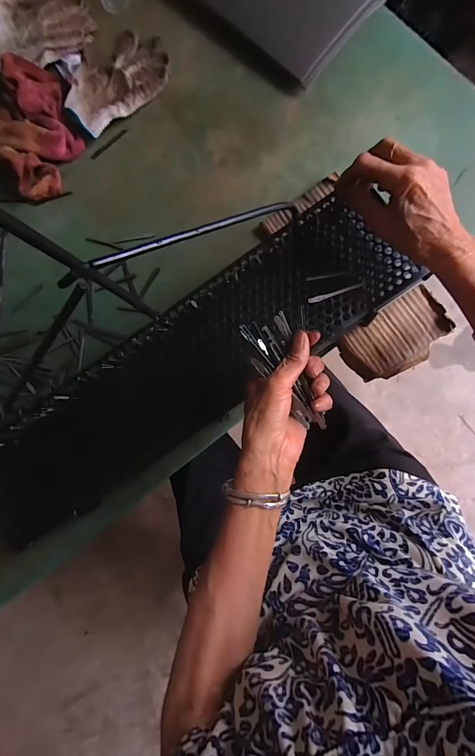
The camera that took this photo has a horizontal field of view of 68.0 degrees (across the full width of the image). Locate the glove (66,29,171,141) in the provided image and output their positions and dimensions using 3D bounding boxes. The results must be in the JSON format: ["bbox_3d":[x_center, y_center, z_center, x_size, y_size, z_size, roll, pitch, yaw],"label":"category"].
[{"bbox_3d":[-0.182,-0.445,0.529,0.162,0.022,0.109,-43,82,2],"label":"glove"}]

